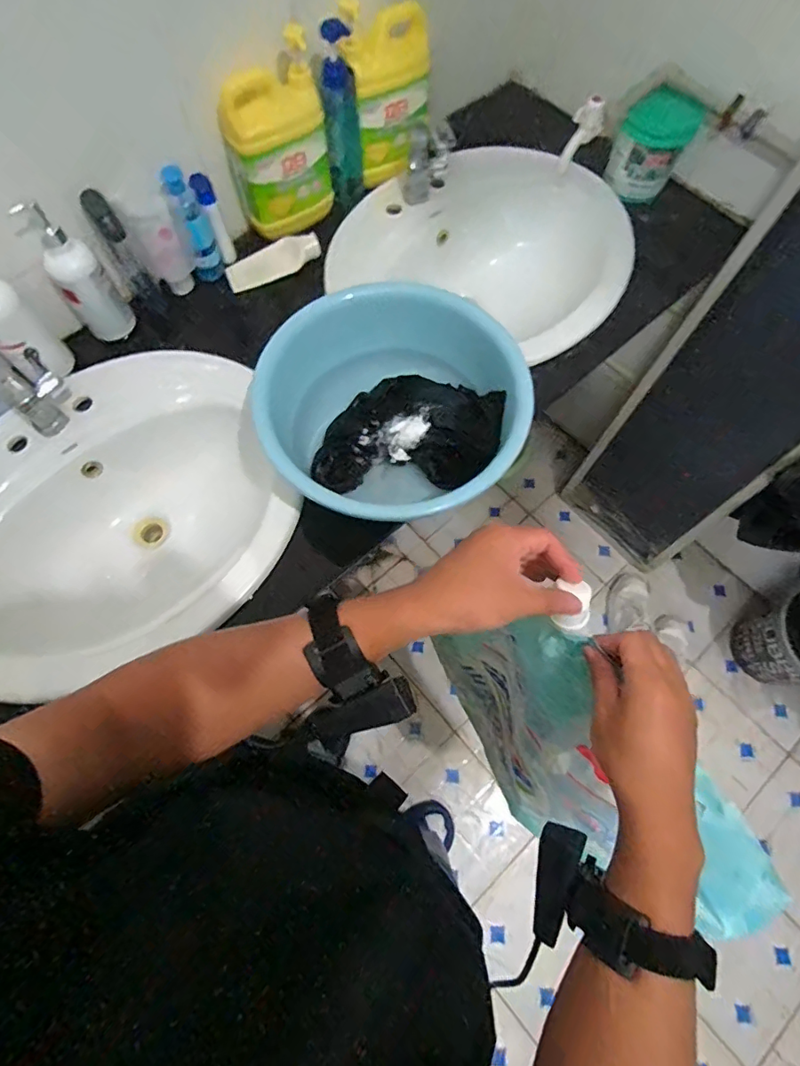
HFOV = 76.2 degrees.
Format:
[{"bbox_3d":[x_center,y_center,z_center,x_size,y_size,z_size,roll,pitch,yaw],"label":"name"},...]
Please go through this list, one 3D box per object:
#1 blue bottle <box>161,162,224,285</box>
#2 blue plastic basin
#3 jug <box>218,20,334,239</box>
[{"bbox_3d":[-0.310,-0.459,0.770,0.042,0.164,0.033,-14,72,-7],"label":"blue bottle"},{"bbox_3d":[-0.009,-0.152,0.654,0.322,0.120,0.311,29,72,7],"label":"blue plastic basin"},{"bbox_3d":[-0.181,-0.572,0.761,0.147,0.204,0.068,-33,75,-13],"label":"jug"}]

